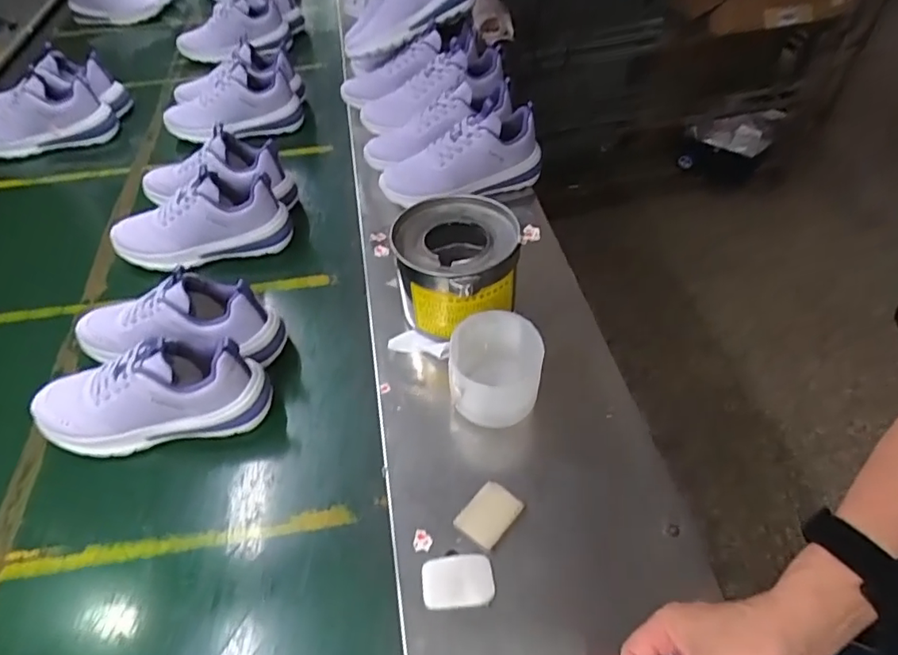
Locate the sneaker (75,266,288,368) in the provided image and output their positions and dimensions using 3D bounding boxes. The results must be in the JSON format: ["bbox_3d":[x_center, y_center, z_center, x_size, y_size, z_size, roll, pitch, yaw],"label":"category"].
[{"bbox_3d":[-0.325,-0.008,0.635,0.242,0.104,0.099,7,49,7],"label":"sneaker"}]

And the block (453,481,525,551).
[{"bbox_3d":[0.037,0.171,0.503,0.042,0.009,0.055,30,56,25],"label":"block"}]

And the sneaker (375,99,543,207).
[{"bbox_3d":[0.015,-0.249,0.802,0.236,0.097,0.083,-20,50,-9],"label":"sneaker"}]

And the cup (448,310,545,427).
[{"bbox_3d":[0.048,0.049,0.560,0.088,0.093,0.089,-3,51,4],"label":"cup"}]

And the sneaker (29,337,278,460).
[{"bbox_3d":[-0.319,0.068,0.574,0.234,0.103,0.079,-9,49,-6],"label":"sneaker"}]

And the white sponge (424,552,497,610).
[{"bbox_3d":[0.008,0.215,0.464,0.059,0.008,0.040,-6,49,-3],"label":"white sponge"}]

